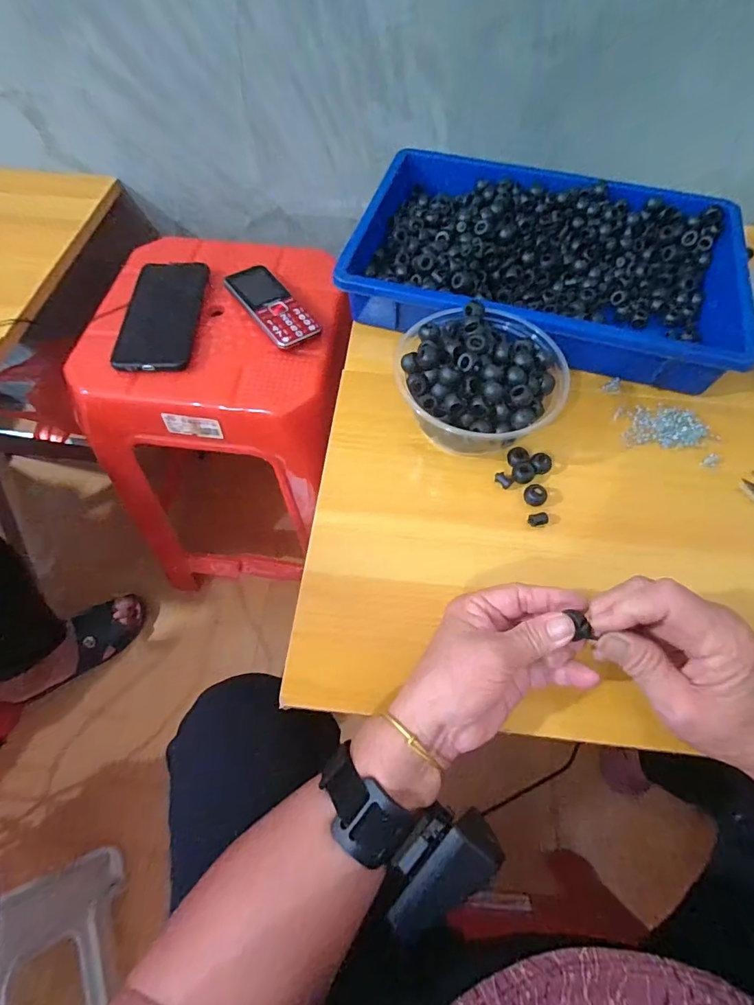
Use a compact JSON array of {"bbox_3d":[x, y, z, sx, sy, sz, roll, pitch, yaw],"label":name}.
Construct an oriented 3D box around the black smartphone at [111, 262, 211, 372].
[{"bbox_3d":[-0.233,-0.205,0.508,0.078,0.014,0.153,2,61,0],"label":"black smartphone"}]

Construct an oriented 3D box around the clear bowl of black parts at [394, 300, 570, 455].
[{"bbox_3d":[0.081,-0.097,0.387,0.123,0.069,0.121,1,61,-1],"label":"clear bowl of black parts"}]

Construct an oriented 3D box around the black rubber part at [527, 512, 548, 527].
[{"bbox_3d":[0.126,0.013,0.369,0.014,0.008,0.010,-7,62,-5],"label":"black rubber part"}]

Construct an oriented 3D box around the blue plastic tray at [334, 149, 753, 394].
[{"bbox_3d":[0.166,-0.242,0.475,0.363,0.061,0.267,16,62,7],"label":"blue plastic tray"}]

